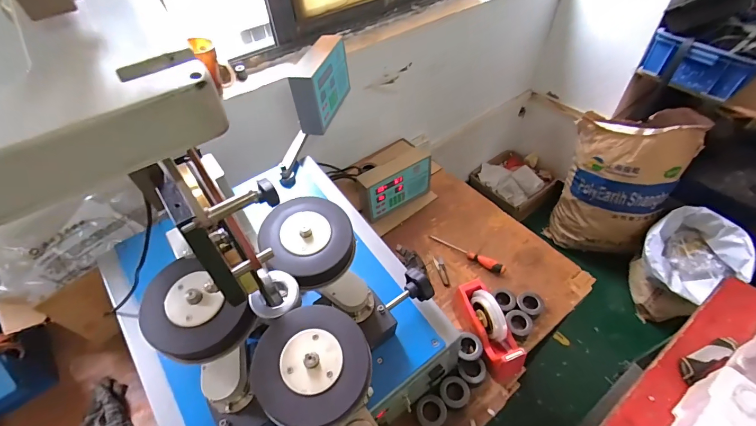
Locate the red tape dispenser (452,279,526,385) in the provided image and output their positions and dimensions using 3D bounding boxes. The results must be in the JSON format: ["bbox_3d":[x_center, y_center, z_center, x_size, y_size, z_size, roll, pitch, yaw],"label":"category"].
[{"bbox_3d":[0.245,0.252,0.800,0.072,0.116,0.209,-20,51,-14],"label":"red tape dispenser"}]

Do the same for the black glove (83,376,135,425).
[{"bbox_3d":[-0.579,0.427,0.765,0.082,0.043,0.159,-30,54,-20],"label":"black glove"}]

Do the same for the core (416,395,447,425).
[{"bbox_3d":[0.109,0.408,0.736,0.059,0.041,0.057,-2,49,2],"label":"core"}]

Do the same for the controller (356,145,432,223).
[{"bbox_3d":[0.050,-0.085,1.081,0.230,0.166,0.076,-30,54,-21],"label":"controller"}]

